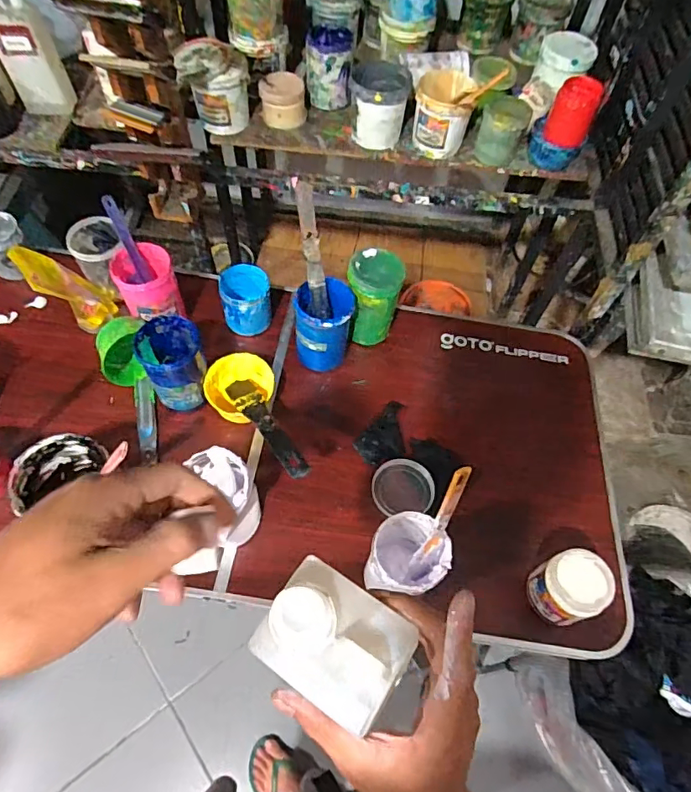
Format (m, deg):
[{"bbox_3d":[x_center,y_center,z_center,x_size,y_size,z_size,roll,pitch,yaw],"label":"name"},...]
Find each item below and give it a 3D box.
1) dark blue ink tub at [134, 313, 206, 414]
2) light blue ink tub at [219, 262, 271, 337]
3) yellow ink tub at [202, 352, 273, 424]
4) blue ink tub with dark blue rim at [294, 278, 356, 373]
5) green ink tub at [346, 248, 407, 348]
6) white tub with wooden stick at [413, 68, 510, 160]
[{"bbox_3d":[-0.278,-0.049,0.824,0.097,0.122,0.110,-18,63,-13],"label":"dark blue ink tub"},{"bbox_3d":[-0.184,-0.175,0.940,0.092,0.091,0.105,-13,62,-10],"label":"light blue ink tub"},{"bbox_3d":[-0.178,-0.012,0.854,0.110,0.046,0.121,1,61,-3],"label":"yellow ink tub"},{"bbox_3d":[-0.039,-0.115,0.891,0.094,0.162,0.089,1,61,-3],"label":"blue ink tub with dark blue rim"},{"bbox_3d":[0.050,-0.175,0.918,0.092,0.173,0.088,1,61,-3],"label":"green ink tub"},{"bbox_3d":[0.227,-0.617,1.059,0.153,0.162,0.153,1,61,-3],"label":"white tub with wooden stick"}]

